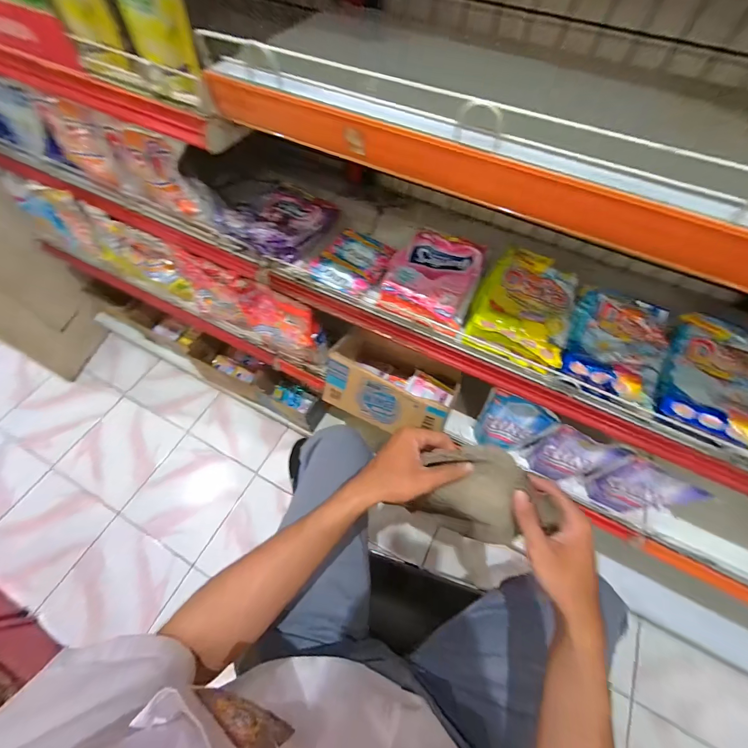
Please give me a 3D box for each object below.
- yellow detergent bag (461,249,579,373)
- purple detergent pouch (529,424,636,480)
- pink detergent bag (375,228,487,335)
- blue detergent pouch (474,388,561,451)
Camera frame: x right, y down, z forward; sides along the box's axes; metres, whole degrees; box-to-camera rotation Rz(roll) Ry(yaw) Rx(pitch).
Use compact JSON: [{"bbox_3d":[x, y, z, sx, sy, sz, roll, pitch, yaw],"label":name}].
[{"bbox_3d":[0.260,-0.128,0.568,0.147,0.049,0.237,23,63,11],"label":"yellow detergent bag"},{"bbox_3d":[0.368,0.159,0.617,0.114,0.153,0.049,26,63,12],"label":"purple detergent pouch"},{"bbox_3d":[0.109,-0.179,0.594,0.148,0.035,0.201,21,62,10],"label":"pink detergent bag"},{"bbox_3d":[0.261,0.103,0.657,0.111,0.177,0.048,26,63,12],"label":"blue detergent pouch"}]

